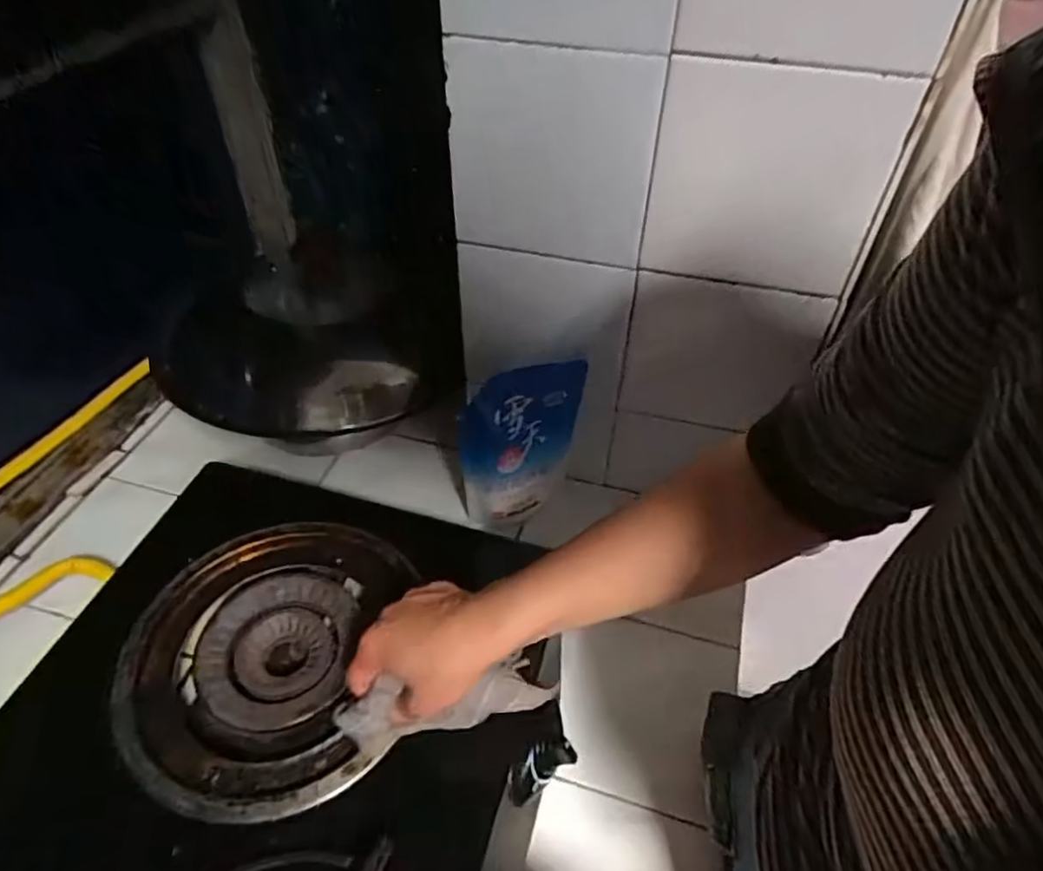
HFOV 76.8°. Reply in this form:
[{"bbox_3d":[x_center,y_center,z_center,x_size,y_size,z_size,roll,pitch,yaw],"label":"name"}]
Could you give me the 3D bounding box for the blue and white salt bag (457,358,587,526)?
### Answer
[{"bbox_3d":[0.001,0.012,0.597,0.111,0.179,0.020,-16,49,-16],"label":"blue and white salt bag"}]

